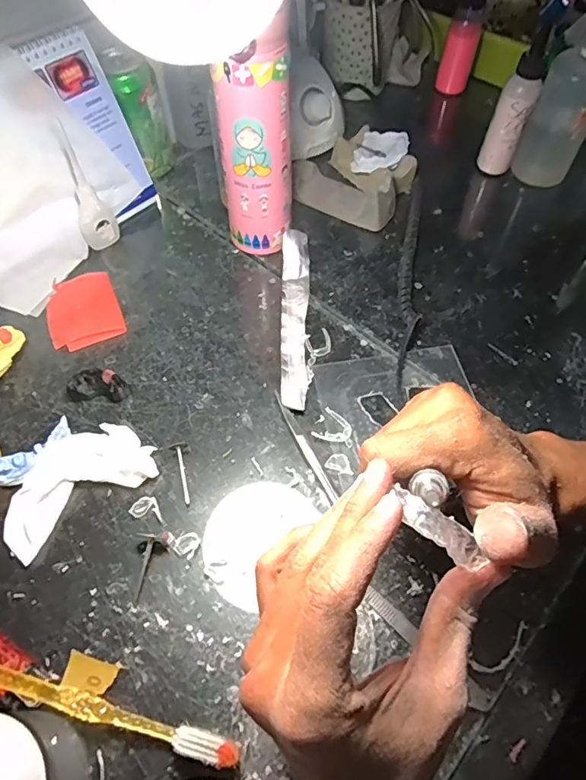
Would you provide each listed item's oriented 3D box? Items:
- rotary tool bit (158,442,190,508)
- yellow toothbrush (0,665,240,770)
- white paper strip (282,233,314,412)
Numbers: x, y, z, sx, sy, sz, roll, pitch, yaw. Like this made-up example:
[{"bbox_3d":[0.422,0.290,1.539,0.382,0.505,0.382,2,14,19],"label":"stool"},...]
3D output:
[{"bbox_3d":[-0.087,0.063,0.380,0.020,0.008,0.051,-9,58,-6],"label":"rotary tool bit"},{"bbox_3d":[-0.122,0.184,0.294,0.186,0.021,0.014,13,58,8],"label":"yellow toothbrush"},{"bbox_3d":[0.003,-0.071,0.463,0.026,0.014,0.199,0,58,-1],"label":"white paper strip"}]

